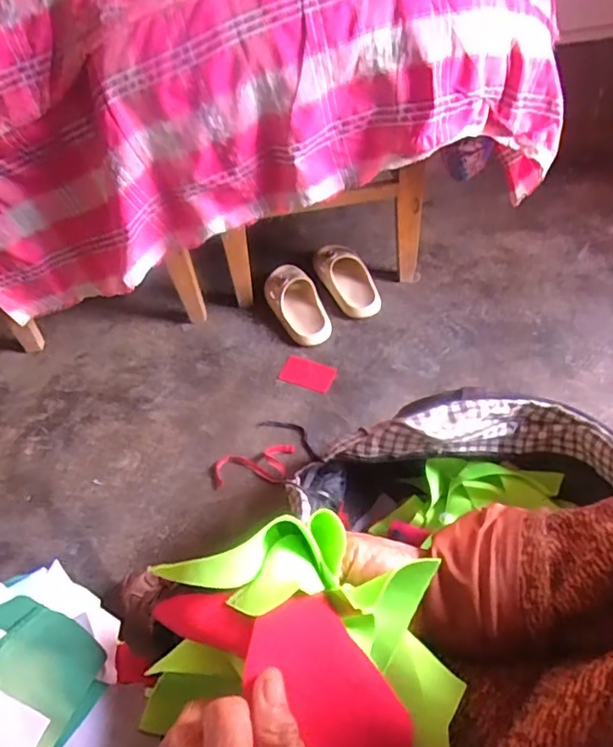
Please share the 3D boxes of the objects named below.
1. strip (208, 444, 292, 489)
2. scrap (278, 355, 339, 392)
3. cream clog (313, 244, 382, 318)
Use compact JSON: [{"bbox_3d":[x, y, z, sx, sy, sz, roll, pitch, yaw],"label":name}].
[{"bbox_3d":[-0.092,0.153,0.958,0.144,0.015,0.070,-8,50,-2],"label":"strip"},{"bbox_3d":[0.003,-0.002,1.090,0.099,0.006,0.060,15,53,17],"label":"scrap"},{"bbox_3d":[0.086,-0.199,1.198,0.091,0.065,0.199,-24,52,-14],"label":"cream clog"}]

